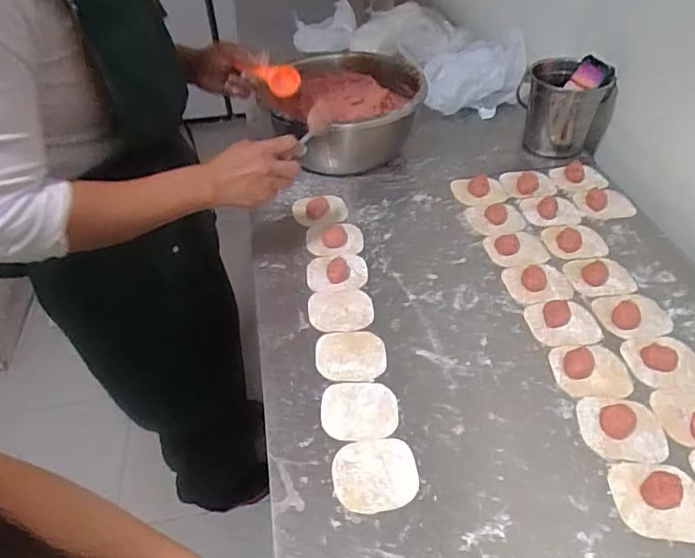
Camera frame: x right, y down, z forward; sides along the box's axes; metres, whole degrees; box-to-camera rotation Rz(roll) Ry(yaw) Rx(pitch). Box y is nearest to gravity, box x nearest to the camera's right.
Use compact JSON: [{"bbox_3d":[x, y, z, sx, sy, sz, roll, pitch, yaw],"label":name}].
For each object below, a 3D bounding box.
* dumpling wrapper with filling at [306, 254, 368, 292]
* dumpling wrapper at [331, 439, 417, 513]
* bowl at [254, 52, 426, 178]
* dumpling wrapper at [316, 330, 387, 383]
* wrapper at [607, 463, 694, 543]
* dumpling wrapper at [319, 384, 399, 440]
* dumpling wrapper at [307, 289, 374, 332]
[{"bbox_3d":[-0.016,-0.013,0.776,0.085,0.014,0.075,-6,44,-3],"label":"dumpling wrapper with filling"},{"bbox_3d":[0.028,0.196,0.540,0.083,0.004,0.073,-4,44,-1],"label":"dumpling wrapper"},{"bbox_3d":[0.011,-0.291,0.969,0.250,0.148,0.265,-2,44,2],"label":"bowl"},{"bbox_3d":[0.004,0.093,0.655,0.083,0.004,0.075,-1,43,2],"label":"dumpling wrapper"},{"bbox_3d":[0.298,0.205,0.507,0.084,0.020,0.071,3,45,6],"label":"wrapper"},{"bbox_3d":[0.013,0.146,0.598,0.083,0.004,0.071,-1,44,3],"label":"dumpling wrapper"},{"bbox_3d":[-0.009,0.042,0.709,0.084,0.004,0.070,-3,46,-4],"label":"dumpling wrapper"}]

